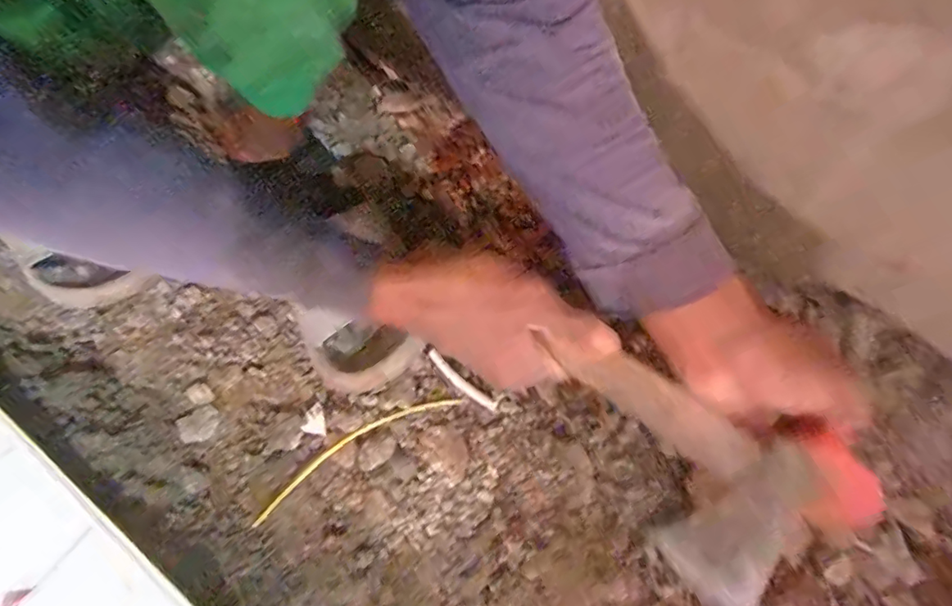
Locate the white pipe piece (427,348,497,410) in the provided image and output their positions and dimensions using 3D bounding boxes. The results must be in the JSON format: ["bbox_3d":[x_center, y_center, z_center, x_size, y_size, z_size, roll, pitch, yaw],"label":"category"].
[{"bbox_3d":[-0.013,0.067,0.455,0.073,0.009,0.012,39,74,17],"label":"white pipe piece"}]

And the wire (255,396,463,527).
[{"bbox_3d":[-0.099,0.118,0.431,0.185,0.011,0.022,-30,69,-10],"label":"wire"}]

